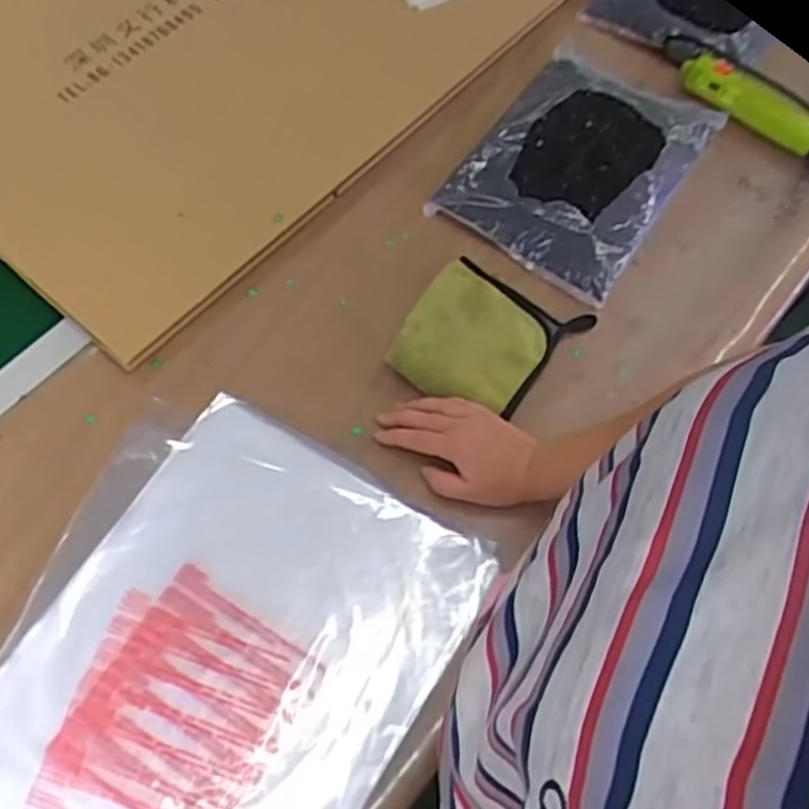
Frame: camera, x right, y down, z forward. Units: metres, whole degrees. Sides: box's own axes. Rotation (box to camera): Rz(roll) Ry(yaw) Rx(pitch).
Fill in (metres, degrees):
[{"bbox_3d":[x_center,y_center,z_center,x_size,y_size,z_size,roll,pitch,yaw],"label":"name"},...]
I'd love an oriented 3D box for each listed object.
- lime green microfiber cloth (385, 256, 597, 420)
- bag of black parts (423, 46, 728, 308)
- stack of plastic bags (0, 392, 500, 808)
[{"bbox_3d":[0.080,-0.066,0.773,0.152,0.032,0.167,31,68,13],"label":"lime green microfiber cloth"},{"bbox_3d":[0.192,-0.270,0.868,0.213,0.050,0.288,32,68,13],"label":"bag of black parts"},{"bbox_3d":[-0.168,0.212,0.644,0.338,0.021,0.412,29,67,12],"label":"stack of plastic bags"}]

